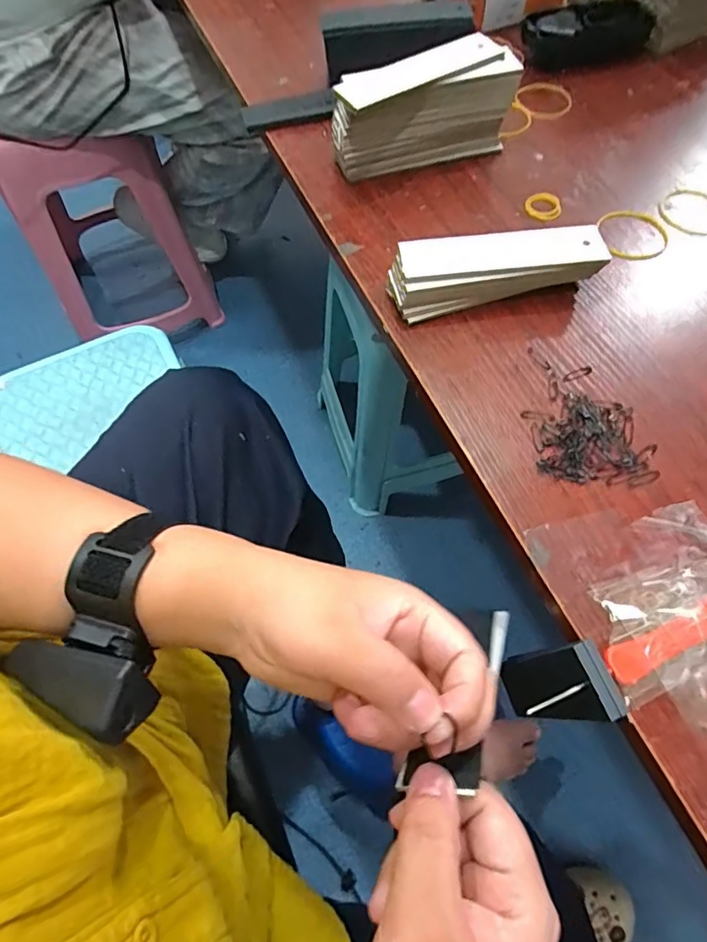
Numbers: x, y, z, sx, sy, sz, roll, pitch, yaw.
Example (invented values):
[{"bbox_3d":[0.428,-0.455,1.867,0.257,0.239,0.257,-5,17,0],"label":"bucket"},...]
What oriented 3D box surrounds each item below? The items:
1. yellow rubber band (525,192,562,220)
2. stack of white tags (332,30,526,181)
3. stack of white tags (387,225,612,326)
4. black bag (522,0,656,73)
[{"bbox_3d":[0.137,-0.192,0.379,0.026,0.008,0.021,20,64,11],"label":"yellow rubber band"},{"bbox_3d":[0.051,-0.263,0.388,0.135,0.061,0.044,-18,63,-9],"label":"stack of white tags"},{"bbox_3d":[0.089,-0.127,0.335,0.129,0.032,0.036,-11,62,-6],"label":"stack of white tags"},{"bbox_3d":[0.205,-0.386,0.468,0.111,0.033,0.039,-15,63,-7],"label":"black bag"}]

